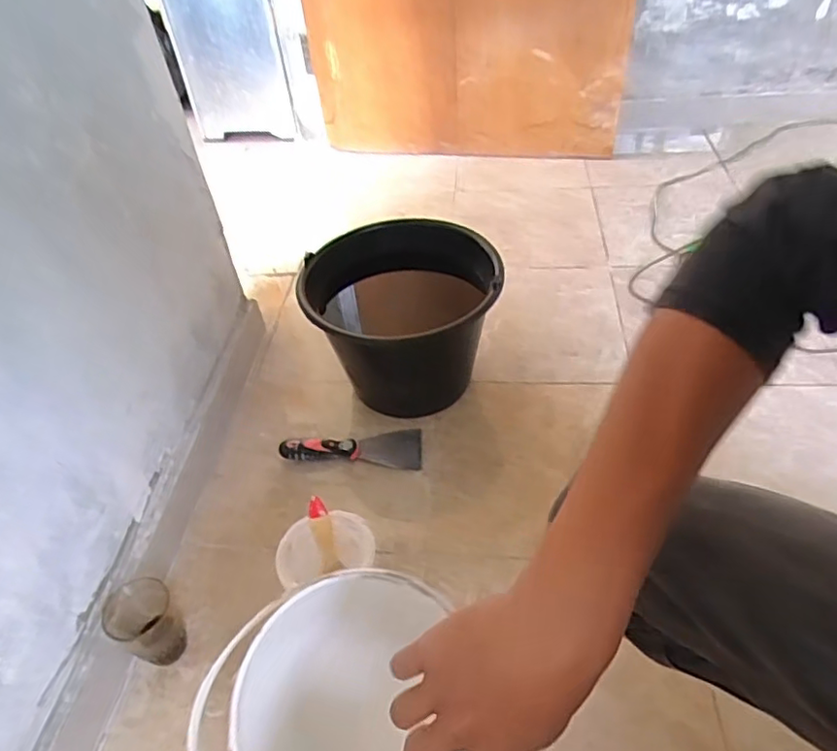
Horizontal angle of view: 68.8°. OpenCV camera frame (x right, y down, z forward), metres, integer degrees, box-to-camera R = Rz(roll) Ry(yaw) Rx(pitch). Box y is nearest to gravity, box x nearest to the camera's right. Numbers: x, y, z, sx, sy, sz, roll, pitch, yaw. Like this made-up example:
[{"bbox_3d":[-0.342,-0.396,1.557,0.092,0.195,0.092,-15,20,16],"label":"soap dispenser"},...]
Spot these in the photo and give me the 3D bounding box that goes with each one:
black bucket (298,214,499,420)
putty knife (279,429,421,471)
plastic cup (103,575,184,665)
[{"bbox_3d":[-0.026,-0.077,0.902,0.266,0.211,0.259,-5,45,4],"label":"black bucket"},{"bbox_3d":[-0.094,0.101,0.856,0.195,0.023,0.066,0,46,0],"label":"putty knife"},{"bbox_3d":[-0.292,0.268,0.660,0.077,0.090,0.066,31,53,32],"label":"plastic cup"}]

